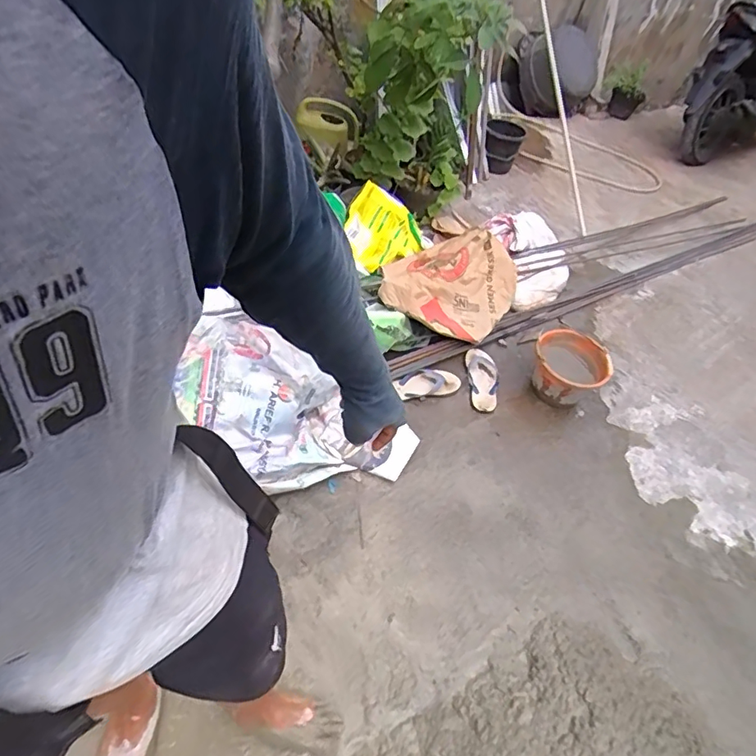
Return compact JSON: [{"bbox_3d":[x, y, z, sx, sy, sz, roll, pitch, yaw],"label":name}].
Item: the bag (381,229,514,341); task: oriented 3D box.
[{"bbox_3d":[0.255,-0.335,1.802,0.447,0.158,0.561,20,49,5],"label":"bag"}]

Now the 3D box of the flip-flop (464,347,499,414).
[{"bbox_3d":[0.343,0.006,1.693,0.107,0.050,0.241,4,47,-3],"label":"flip-flop"}]

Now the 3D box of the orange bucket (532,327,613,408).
[{"bbox_3d":[0.594,-0.020,1.630,0.226,0.151,0.247,6,49,-7],"label":"orange bucket"}]

